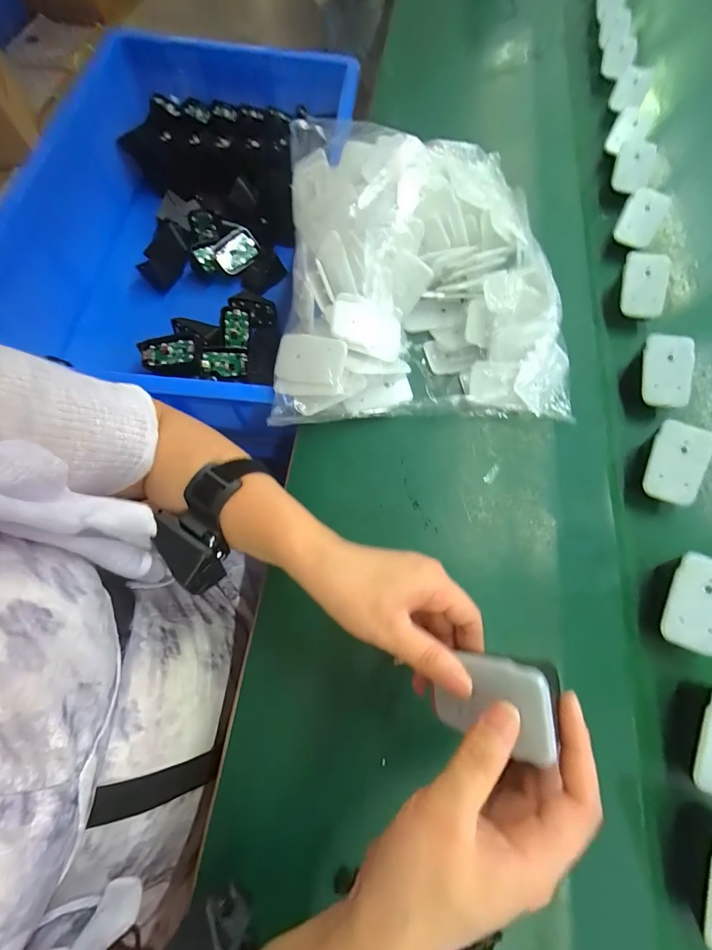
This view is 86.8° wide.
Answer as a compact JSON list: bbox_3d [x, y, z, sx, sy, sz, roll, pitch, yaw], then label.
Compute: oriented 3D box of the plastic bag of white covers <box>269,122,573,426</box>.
[{"bbox_3d":[0.061,-0.219,0.395,0.289,0.086,0.332,-2,69,-1],"label":"plastic bag of white covers"}]

